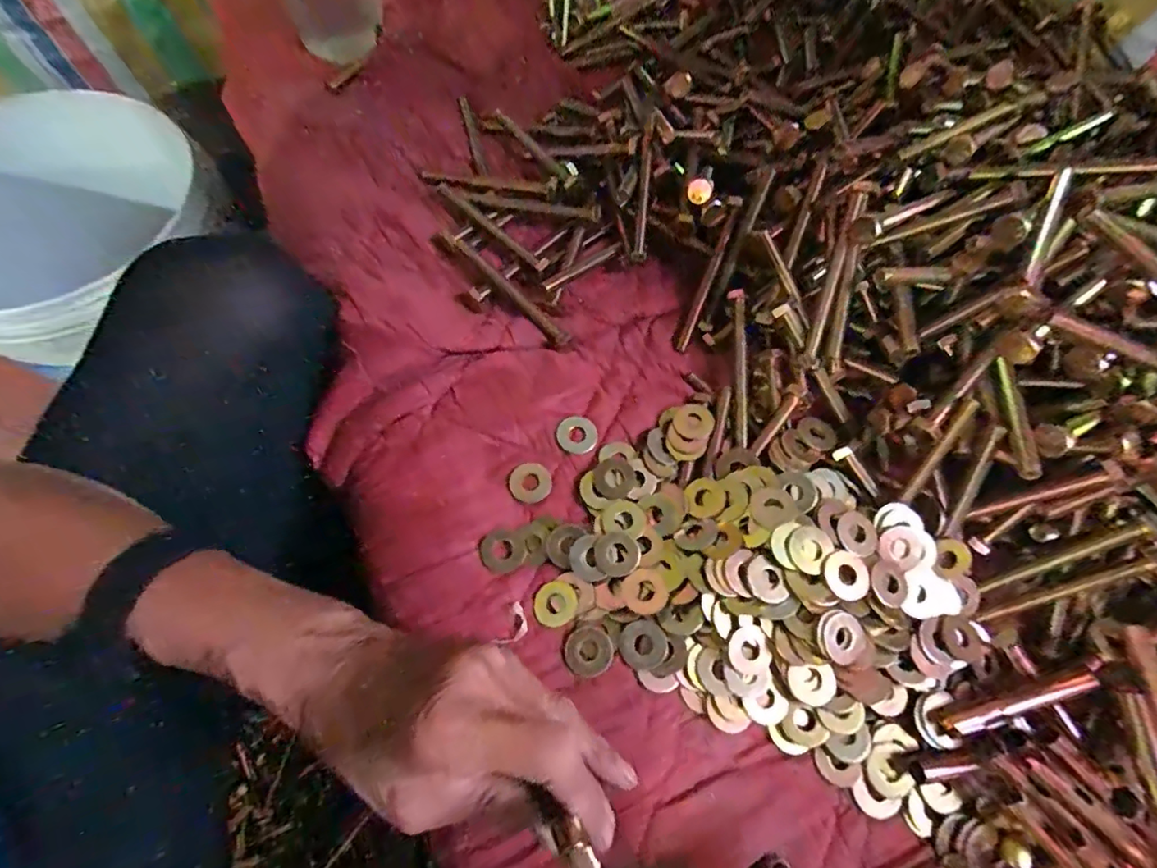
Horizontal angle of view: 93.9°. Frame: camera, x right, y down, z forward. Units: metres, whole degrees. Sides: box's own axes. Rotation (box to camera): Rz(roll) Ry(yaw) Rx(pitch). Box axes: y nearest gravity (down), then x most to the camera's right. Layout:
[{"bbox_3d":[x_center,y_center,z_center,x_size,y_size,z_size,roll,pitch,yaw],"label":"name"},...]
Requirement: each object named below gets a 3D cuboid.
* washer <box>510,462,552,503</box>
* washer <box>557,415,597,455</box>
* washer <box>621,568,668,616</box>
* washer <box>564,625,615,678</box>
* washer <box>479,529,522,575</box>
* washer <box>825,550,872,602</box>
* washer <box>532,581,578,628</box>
[{"bbox_3d":[-0.028,0.029,0.319,0.024,0.004,0.024,0,68,-1],"label":"washer"},{"bbox_3d":[-0.001,0.000,0.332,0.024,0.004,0.024,0,68,-1],"label":"washer"},{"bbox_3d":[0.035,0.084,0.290,0.022,0.004,0.023,-25,71,-11],"label":"washer"},{"bbox_3d":[0.005,0.115,0.286,0.025,0.004,0.024,-24,71,-11],"label":"washer"},{"bbox_3d":[-0.043,0.066,0.303,0.023,0.004,0.024,-23,70,-10],"label":"washer"},{"bbox_3d":[0.139,0.073,0.280,0.025,0.004,0.025,2,71,-7],"label":"washer"},{"bbox_3d":[-0.013,0.093,0.295,0.024,0.005,0.022,-24,71,-11],"label":"washer"}]

